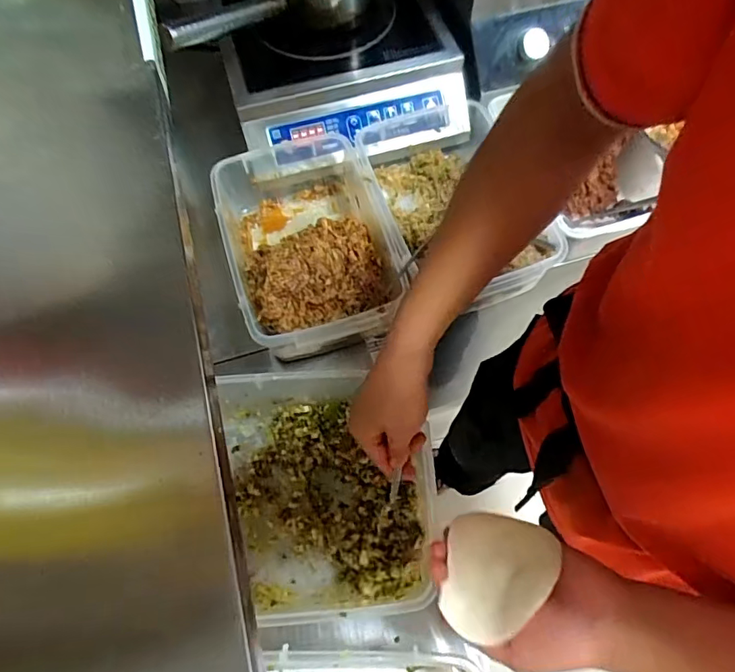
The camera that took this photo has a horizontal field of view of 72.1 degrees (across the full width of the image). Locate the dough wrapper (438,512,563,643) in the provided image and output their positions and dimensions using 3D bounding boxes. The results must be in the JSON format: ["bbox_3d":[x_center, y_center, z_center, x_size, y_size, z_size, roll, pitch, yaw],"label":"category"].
[{"bbox_3d":[0.103,0.181,0.389,0.079,0.015,0.091,-7,46,24],"label":"dough wrapper"}]

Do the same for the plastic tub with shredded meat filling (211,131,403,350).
[{"bbox_3d":[-0.080,-0.121,0.697,0.208,0.097,0.308,-15,62,-11],"label":"plastic tub with shredded meat filling"}]

